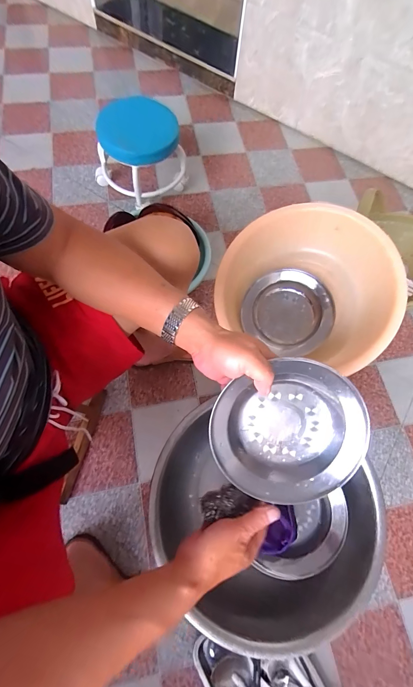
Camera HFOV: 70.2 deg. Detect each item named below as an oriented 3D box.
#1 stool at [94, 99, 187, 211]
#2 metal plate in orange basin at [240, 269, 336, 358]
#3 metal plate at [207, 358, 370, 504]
[{"bbox_3d":[-0.211,-0.630,0.985,0.261,0.193,0.278,1,71,-2],"label":"stool"},{"bbox_3d":[0.174,-0.066,0.656,0.172,0.192,0.038,37,31,4],"label":"metal plate in orange basin"},{"bbox_3d":[0.104,0.115,0.382,0.190,0.036,0.170,-35,89,11],"label":"metal plate"}]

